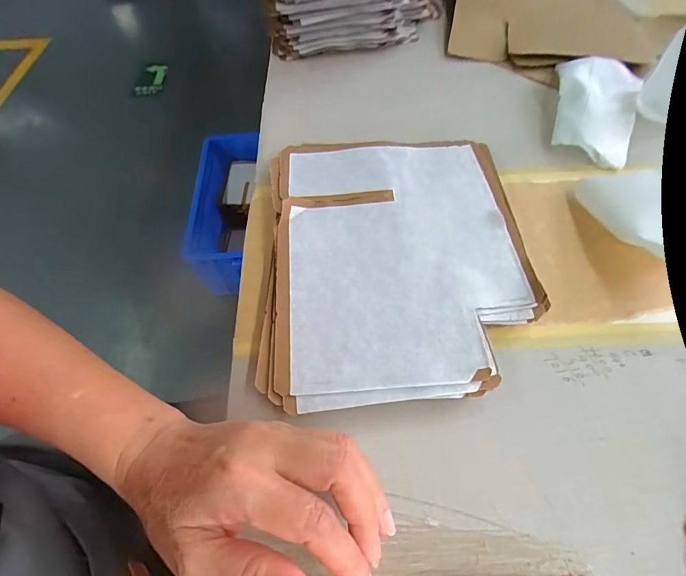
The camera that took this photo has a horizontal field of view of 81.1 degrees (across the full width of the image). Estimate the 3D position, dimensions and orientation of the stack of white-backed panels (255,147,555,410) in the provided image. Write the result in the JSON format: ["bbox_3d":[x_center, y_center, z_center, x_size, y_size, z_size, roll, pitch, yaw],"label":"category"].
[{"bbox_3d":[0.042,-0.032,0.327,0.203,0.019,0.251,-3,58,-1],"label":"stack of white-backed panels"}]

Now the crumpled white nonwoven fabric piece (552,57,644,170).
[{"bbox_3d":[0.272,-0.200,0.433,0.088,0.029,0.175,23,61,15],"label":"crumpled white nonwoven fabric piece"}]

